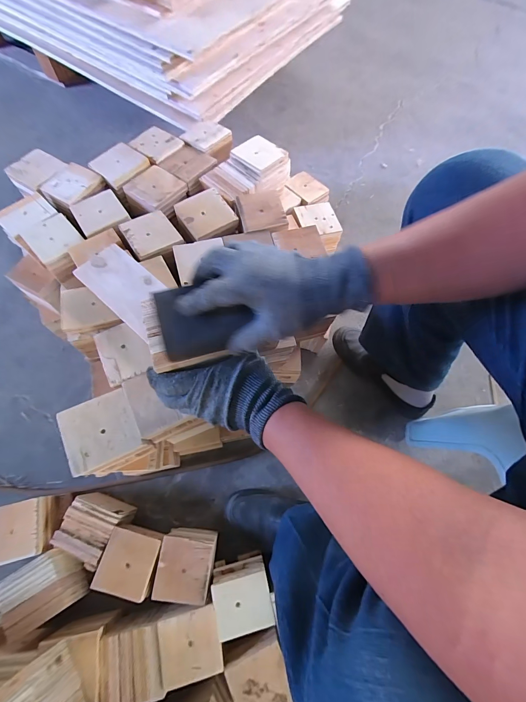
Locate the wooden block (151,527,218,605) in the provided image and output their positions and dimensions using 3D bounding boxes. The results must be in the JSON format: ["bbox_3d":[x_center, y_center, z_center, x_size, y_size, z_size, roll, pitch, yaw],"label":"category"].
[{"bbox_3d":[-0.130,0.376,0.531,0.094,0.082,0.096,6,66,0],"label":"wooden block"}]

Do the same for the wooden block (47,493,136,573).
[{"bbox_3d":[-0.308,0.323,0.548,0.097,0.066,0.092,19,67,5],"label":"wooden block"}]

